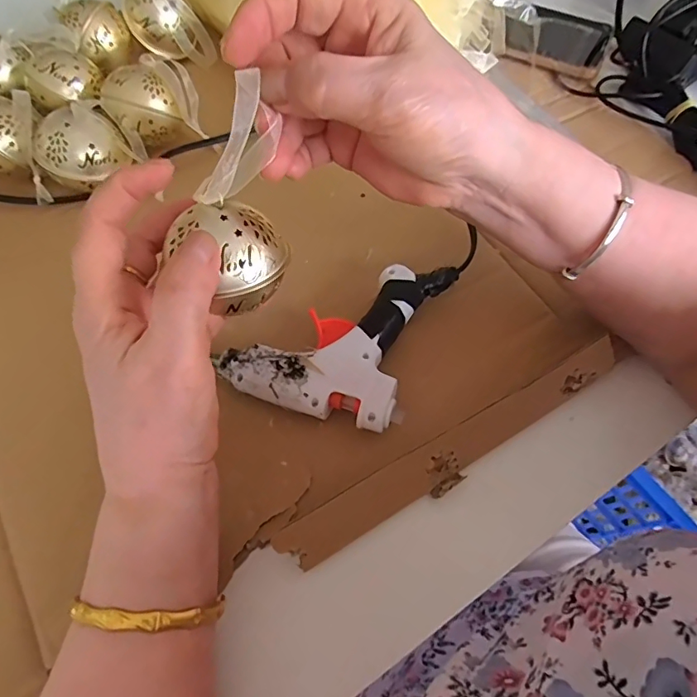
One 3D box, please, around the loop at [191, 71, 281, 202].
[{"bbox_3d":[-0.046,-0.083,0.205,0.021,0.057,0.019,-17,60,-48],"label":"loop"}]

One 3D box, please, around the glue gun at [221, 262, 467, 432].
[{"bbox_3d":[-0.005,-0.013,0.305,0.107,0.025,0.116,19,66,8],"label":"glue gun"}]

